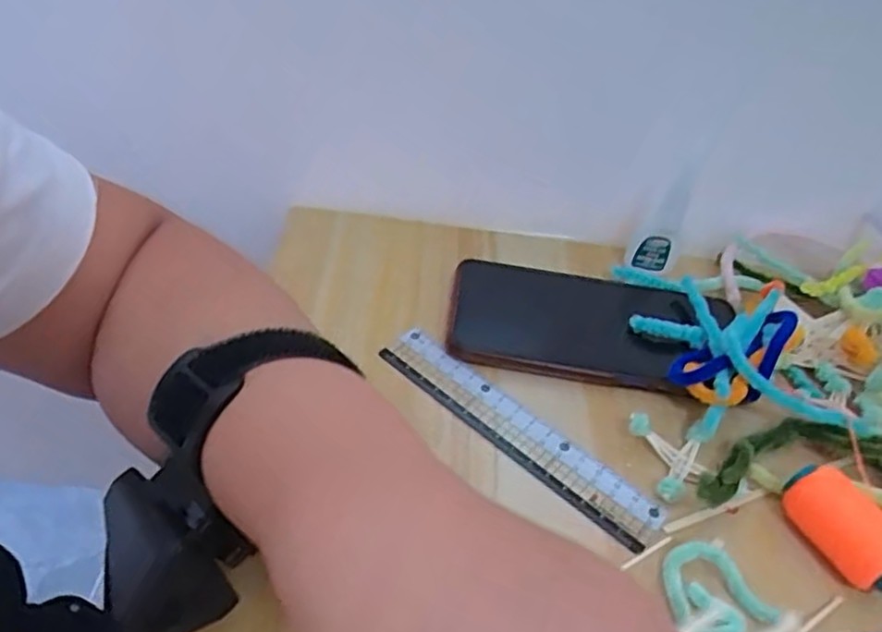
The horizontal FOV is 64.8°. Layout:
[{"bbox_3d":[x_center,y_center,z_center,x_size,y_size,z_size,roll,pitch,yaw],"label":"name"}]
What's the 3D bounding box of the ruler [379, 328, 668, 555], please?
[{"bbox_3d":[0.036,0.055,0.342,0.158,0.005,0.027,35,58,25],"label":"ruler"}]

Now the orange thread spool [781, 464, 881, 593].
[{"bbox_3d":[0.173,0.092,0.299,0.024,0.024,0.053,-21,50,-27],"label":"orange thread spool"}]

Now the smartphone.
[{"bbox_3d":[0.086,0.004,0.391,0.156,0.012,0.080,7,43,1],"label":"smartphone"}]

